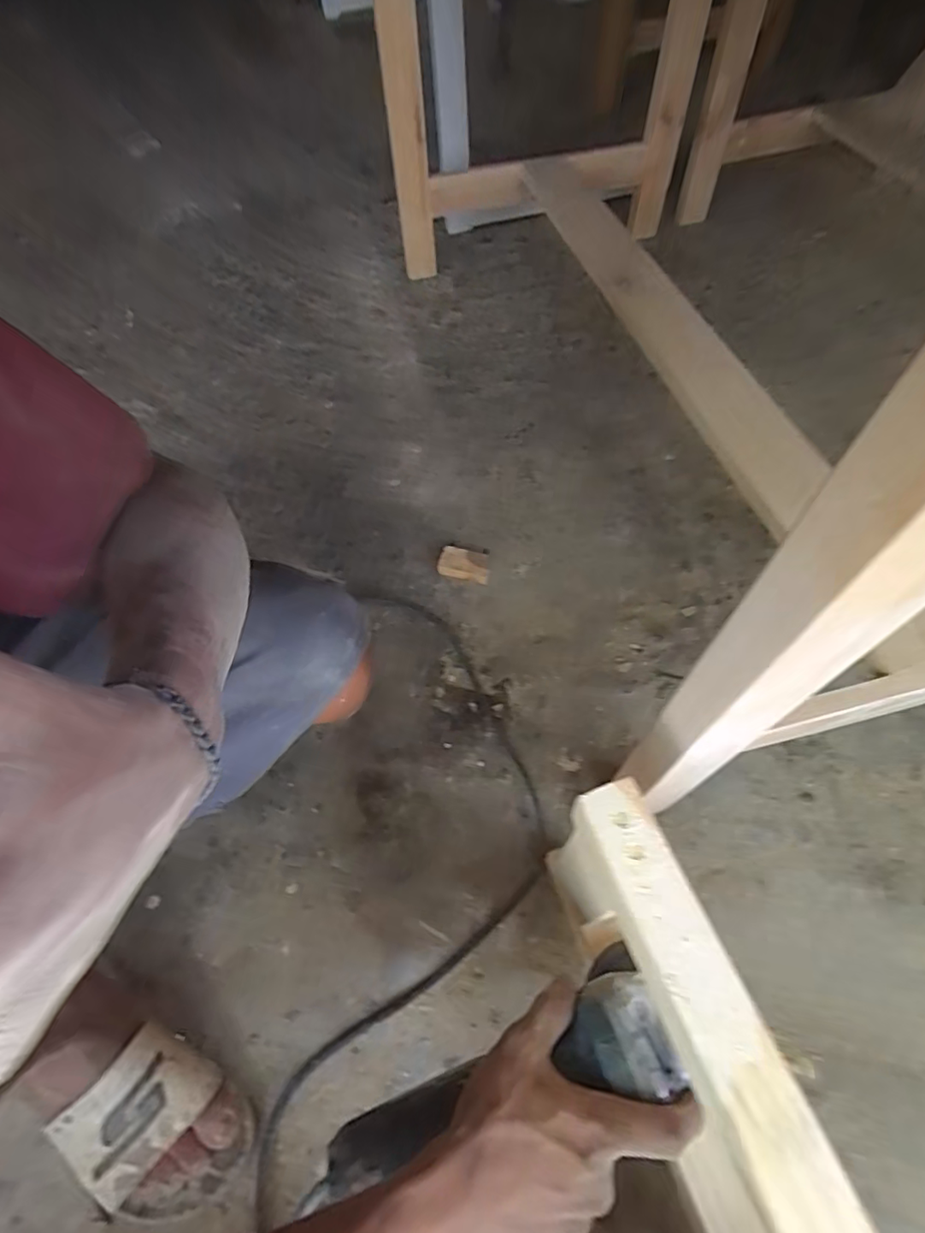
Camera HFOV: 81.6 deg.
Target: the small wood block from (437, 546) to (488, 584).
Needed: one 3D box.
[{"bbox_3d":[0.002,-0.069,0.721,0.068,0.021,0.037,12,60,8],"label":"small wood block"}]

